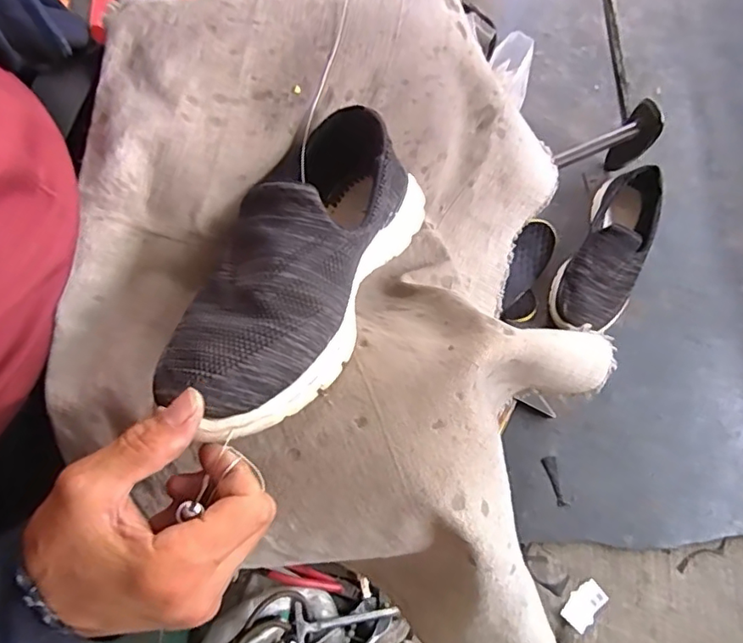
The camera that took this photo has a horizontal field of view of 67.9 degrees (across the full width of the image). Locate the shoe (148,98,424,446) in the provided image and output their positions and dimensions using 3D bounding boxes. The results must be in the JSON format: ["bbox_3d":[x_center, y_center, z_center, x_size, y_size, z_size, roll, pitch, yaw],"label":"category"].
[{"bbox_3d":[-0.040,-0.042,0.340,0.097,0.076,0.237,20,53,5],"label":"shoe"}]

